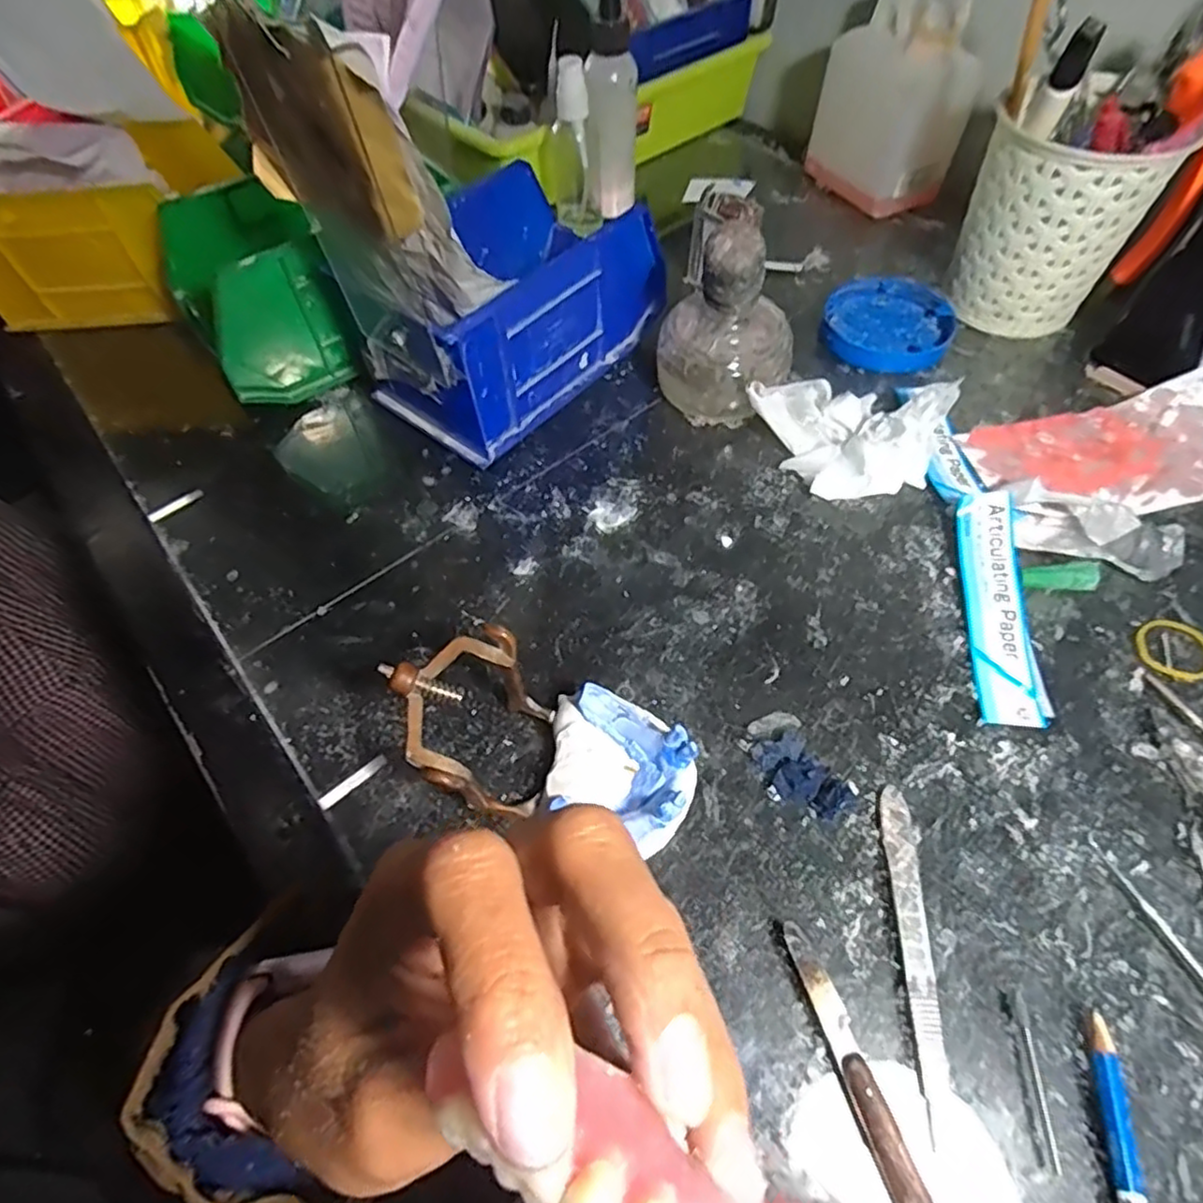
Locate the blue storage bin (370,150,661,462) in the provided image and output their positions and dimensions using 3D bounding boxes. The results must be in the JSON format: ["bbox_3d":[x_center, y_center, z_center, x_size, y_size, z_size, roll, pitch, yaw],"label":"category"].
[{"bbox_3d":[-0.051,-0.175,0.396,0.096,0.086,0.167,32,65,21],"label":"blue storage bin"}]

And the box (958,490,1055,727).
[{"bbox_3d":[0.184,0.001,0.312,0.028,0.009,0.115,-1,64,15],"label":"box"}]

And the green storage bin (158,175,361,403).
[{"bbox_3d":[-0.210,-0.184,0.408,0.087,0.085,0.102,-29,61,-15],"label":"green storage bin"}]

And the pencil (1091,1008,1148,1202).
[{"bbox_3d":[0.162,0.168,0.210,0.007,0.010,0.064,6,58,7],"label":"pencil"}]

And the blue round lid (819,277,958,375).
[{"bbox_3d":[0.186,-0.183,0.436,0.078,0.010,0.087,15,60,12],"label":"blue round lid"}]

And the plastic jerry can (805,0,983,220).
[{"bbox_3d":[0.212,-0.363,0.486,0.066,0.112,0.095,-29,60,-14],"label":"plastic jerry can"}]

